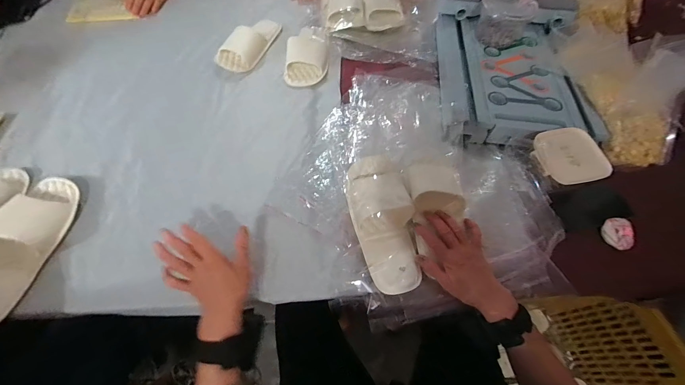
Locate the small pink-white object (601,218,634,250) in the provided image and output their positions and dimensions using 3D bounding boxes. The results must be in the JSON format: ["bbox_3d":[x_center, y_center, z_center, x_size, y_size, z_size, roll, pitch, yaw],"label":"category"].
[{"bbox_3d":[0.472,0.068,0.503,0.038,0.025,0.046,23,62,11],"label":"small pink-white object"}]

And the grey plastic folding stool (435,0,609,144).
[{"bbox_3d":[0.387,-0.294,0.683,0.326,0.076,0.457,3,60,0],"label":"grey plastic folding stool"}]

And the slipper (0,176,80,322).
[{"bbox_3d":[-0.519,0.083,0.472,0.098,0.052,0.247,8,60,3],"label":"slipper"}]

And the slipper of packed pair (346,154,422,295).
[{"bbox_3d":[0.068,0.042,0.496,0.100,0.064,0.237,-7,61,-6],"label":"slipper of packed pair"}]

